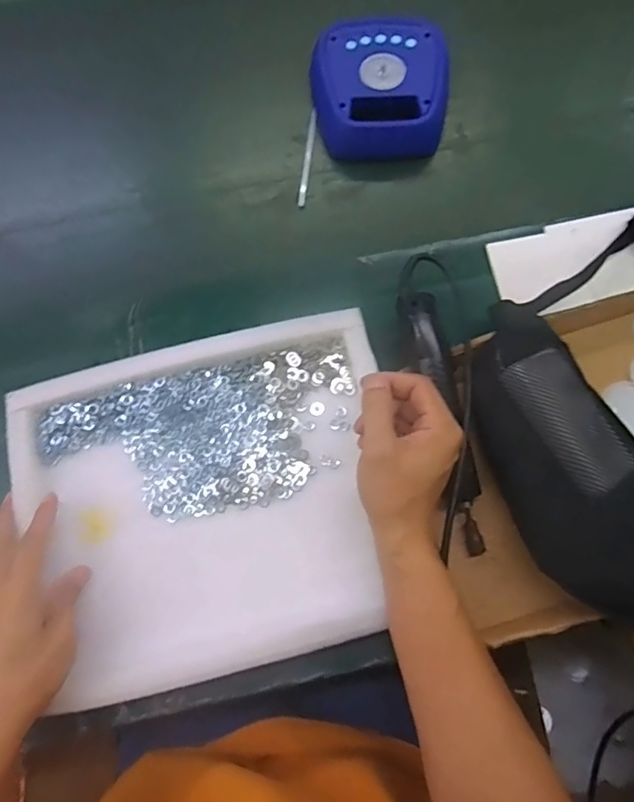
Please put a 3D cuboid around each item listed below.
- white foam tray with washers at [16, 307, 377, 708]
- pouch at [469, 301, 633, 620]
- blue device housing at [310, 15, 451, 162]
[{"bbox_3d":[-0.096,0.087,0.483,0.331,0.028,0.284,-14,75,-2],"label":"white foam tray with washers"},{"bbox_3d":[0.234,0.045,0.481,0.126,0.050,0.305,-25,76,-5],"label":"pouch"},{"bbox_3d":[0.073,-0.375,0.624,0.163,0.045,0.185,1,75,2],"label":"blue device housing"}]

